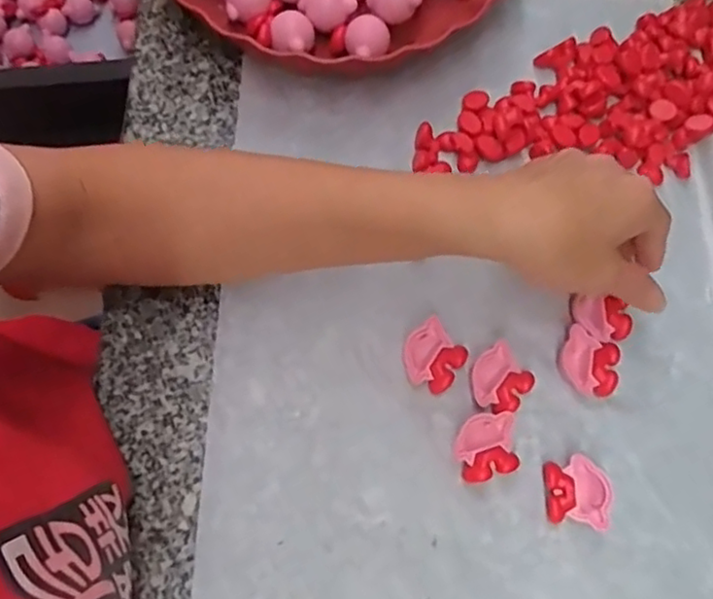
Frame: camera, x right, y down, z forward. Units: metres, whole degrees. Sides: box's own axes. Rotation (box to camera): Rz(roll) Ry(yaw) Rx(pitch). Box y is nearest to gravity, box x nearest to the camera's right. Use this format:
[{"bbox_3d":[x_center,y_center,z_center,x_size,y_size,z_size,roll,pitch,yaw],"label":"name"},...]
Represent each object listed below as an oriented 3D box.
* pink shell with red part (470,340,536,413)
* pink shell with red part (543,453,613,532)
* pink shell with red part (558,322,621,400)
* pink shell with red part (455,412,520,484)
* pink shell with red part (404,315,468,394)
[{"bbox_3d":[0.080,0.046,0.358,0.033,0.010,0.032,-41,78,-10],"label":"pink shell with red part"},{"bbox_3d":[0.119,0.105,0.348,0.033,0.016,0.037,-3,74,0],"label":"pink shell with red part"},{"bbox_3d":[0.133,0.037,0.365,0.035,0.012,0.032,22,76,6],"label":"pink shell with red part"},{"bbox_3d":[0.071,0.081,0.349,0.032,0.010,0.034,-7,75,-2],"label":"pink shell with red part"},{"bbox_3d":[0.043,0.033,0.360,0.034,0.009,0.035,44,79,11],"label":"pink shell with red part"}]

